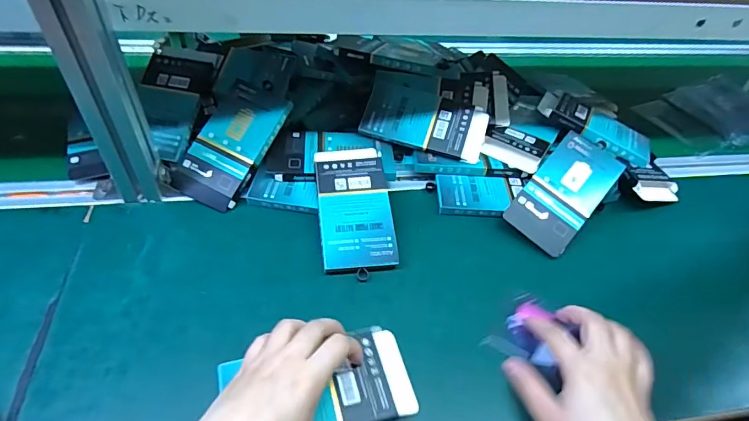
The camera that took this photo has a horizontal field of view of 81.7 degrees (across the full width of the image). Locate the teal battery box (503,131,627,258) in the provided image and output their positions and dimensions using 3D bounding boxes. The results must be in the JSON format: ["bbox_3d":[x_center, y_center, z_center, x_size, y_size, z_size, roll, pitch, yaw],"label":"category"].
[{"bbox_3d":[0.226,-0.024,0.514,0.079,0.009,0.153,38,74,14],"label":"teal battery box"}]

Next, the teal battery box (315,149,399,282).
[{"bbox_3d":[-0.022,-0.005,0.482,0.078,0.010,0.157,-4,62,-9],"label":"teal battery box"}]

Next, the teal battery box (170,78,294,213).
[{"bbox_3d":[-0.168,-0.079,0.509,0.082,0.012,0.152,27,81,10],"label":"teal battery box"}]

